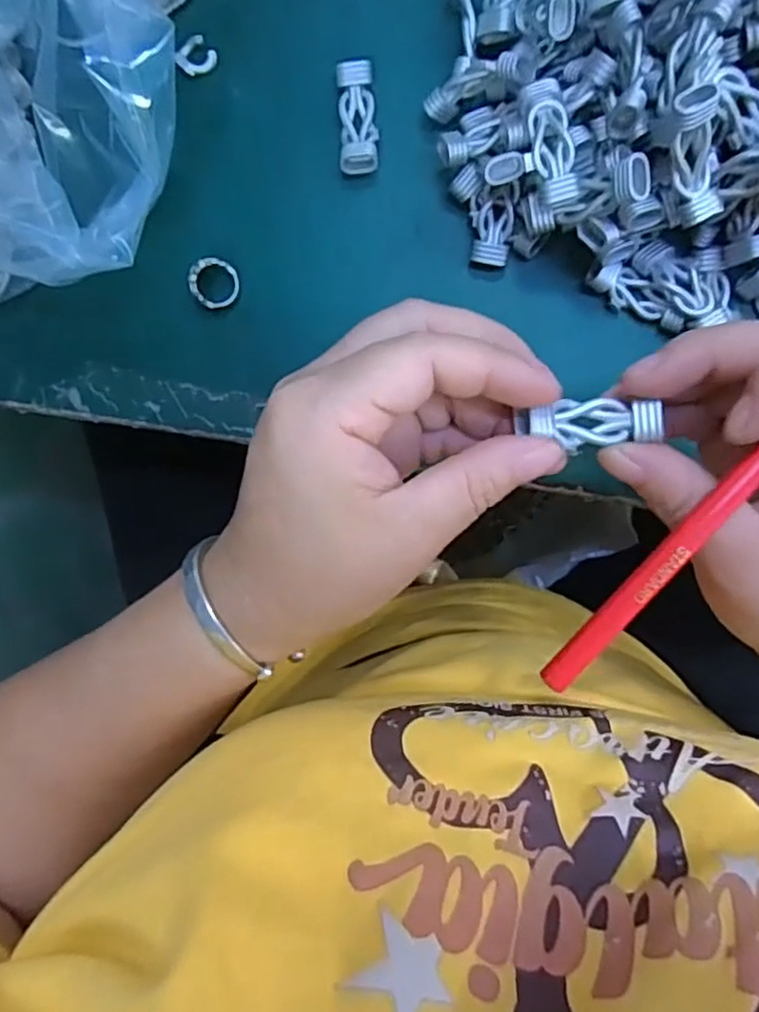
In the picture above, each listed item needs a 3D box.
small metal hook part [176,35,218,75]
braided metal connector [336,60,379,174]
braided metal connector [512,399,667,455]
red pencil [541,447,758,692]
[{"bbox_3d":[-0.078,-0.191,0.284,0.016,0.006,0.015,0,93,5],"label":"small metal hook part"},{"bbox_3d":[-0.009,-0.162,0.279,0.015,0.008,0.044,-3,93,5],"label":"braided metal connector"},{"bbox_3d":[0.064,-0.025,0.205,0.041,0.009,0.015,0,93,-4],"label":"braided metal connector"},{"bbox_3d":[0.107,-0.009,0.193,0.009,0.009,0.167,41,98,1],"label":"red pencil"}]

